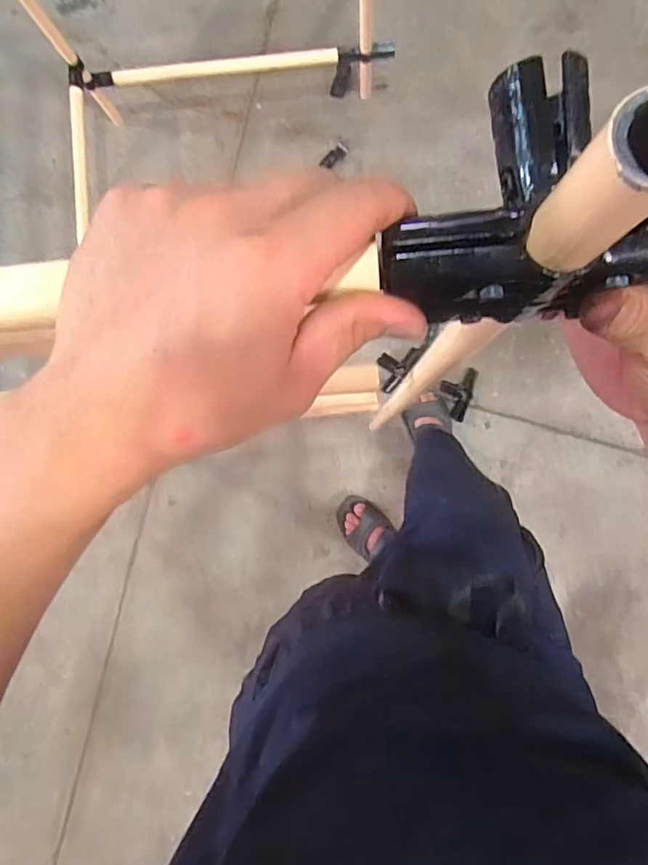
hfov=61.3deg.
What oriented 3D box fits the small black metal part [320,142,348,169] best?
[{"bbox_3d":[0.027,-0.726,1.440,0.036,0.016,0.082,43,87,-5],"label":"small black metal part"}]

